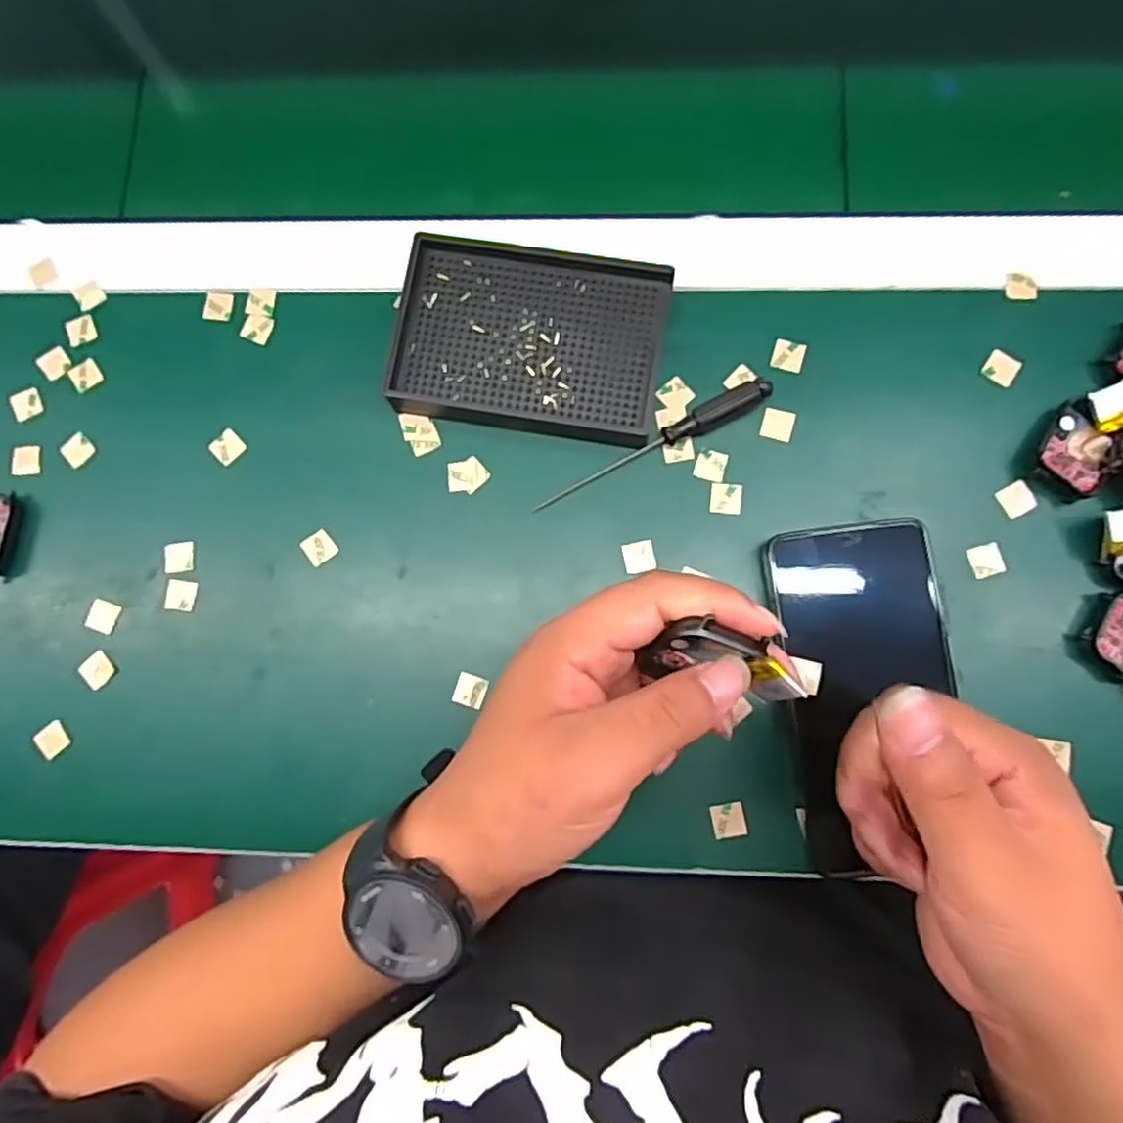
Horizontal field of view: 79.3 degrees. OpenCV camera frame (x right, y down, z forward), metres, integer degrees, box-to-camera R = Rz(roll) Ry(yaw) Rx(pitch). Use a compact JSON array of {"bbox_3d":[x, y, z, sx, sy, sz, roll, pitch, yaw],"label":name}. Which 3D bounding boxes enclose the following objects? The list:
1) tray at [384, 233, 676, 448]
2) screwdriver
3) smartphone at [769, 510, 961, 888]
[{"bbox_3d":[-0.015,-0.117,0.355,0.134,0.023,0.096,10,83,5],"label":"tray"},{"bbox_3d":[0.048,-0.059,0.349,0.131,0.012,0.013,-29,82,-1],"label":"screwdriver"},{"bbox_3d":[0.148,0.062,0.324,0.079,0.007,0.161,-7,85,2],"label":"smartphone"}]

